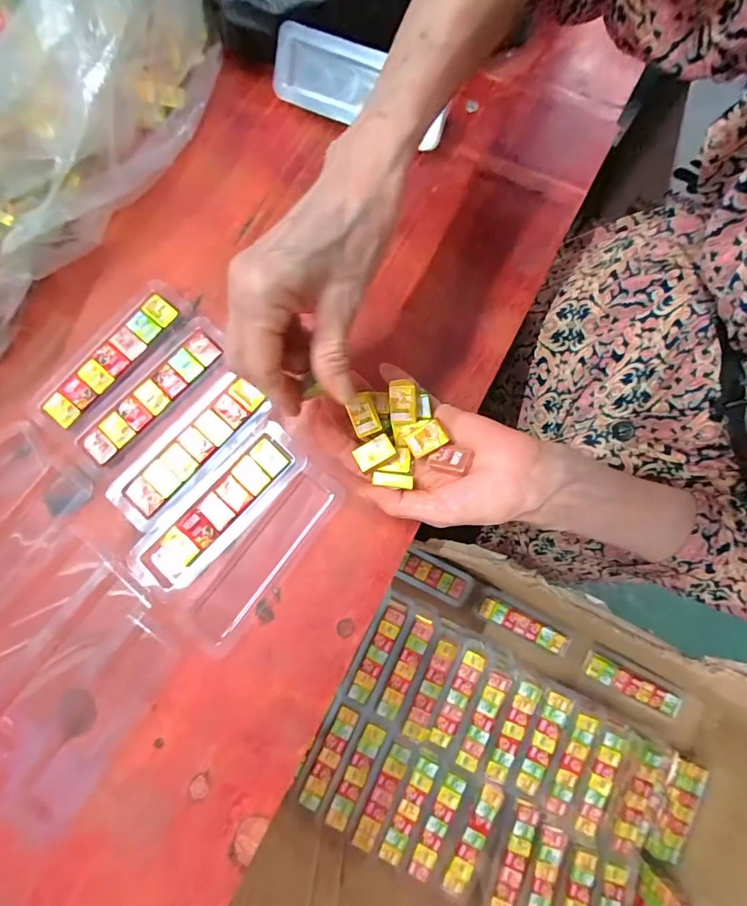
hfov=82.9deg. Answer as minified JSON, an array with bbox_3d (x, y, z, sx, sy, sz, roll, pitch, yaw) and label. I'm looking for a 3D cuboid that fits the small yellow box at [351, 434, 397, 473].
[{"bbox_3d":[0.000,-0.001,0.267,0.025,0.004,0.016,-29,81,-5],"label":"small yellow box"}]

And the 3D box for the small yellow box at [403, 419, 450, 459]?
[{"bbox_3d":[0.032,-0.009,0.265,0.027,0.004,0.017,-28,89,25],"label":"small yellow box"}]

